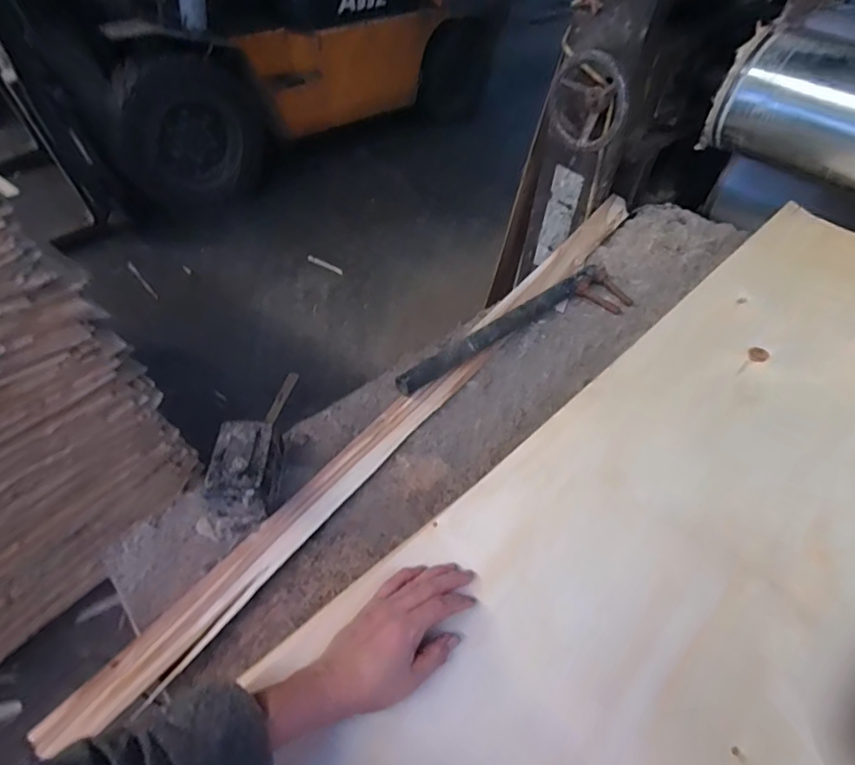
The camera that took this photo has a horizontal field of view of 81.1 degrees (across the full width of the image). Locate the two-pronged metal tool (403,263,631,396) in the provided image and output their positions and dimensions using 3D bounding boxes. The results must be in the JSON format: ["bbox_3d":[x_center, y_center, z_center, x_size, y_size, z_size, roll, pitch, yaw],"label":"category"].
[{"bbox_3d":[0.156,-0.088,0.829,0.463,0.035,0.096,-26,56,-22],"label":"two-pronged metal tool"}]

